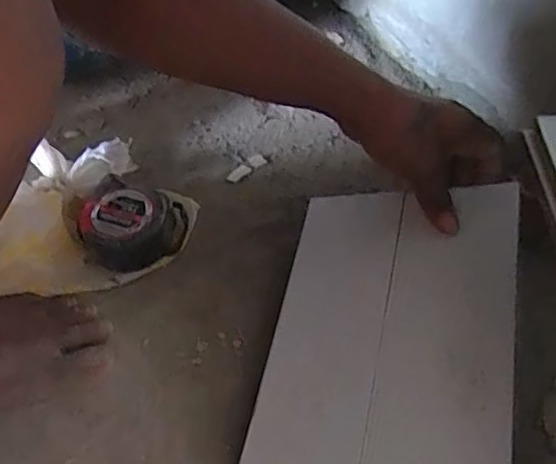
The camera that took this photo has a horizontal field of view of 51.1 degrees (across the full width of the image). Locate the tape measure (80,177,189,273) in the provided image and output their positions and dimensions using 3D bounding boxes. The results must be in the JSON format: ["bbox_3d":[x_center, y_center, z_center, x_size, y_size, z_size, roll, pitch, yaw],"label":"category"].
[{"bbox_3d":[-0.131,-0.003,0.507,0.081,0.046,0.070,14,55,12],"label":"tape measure"}]

